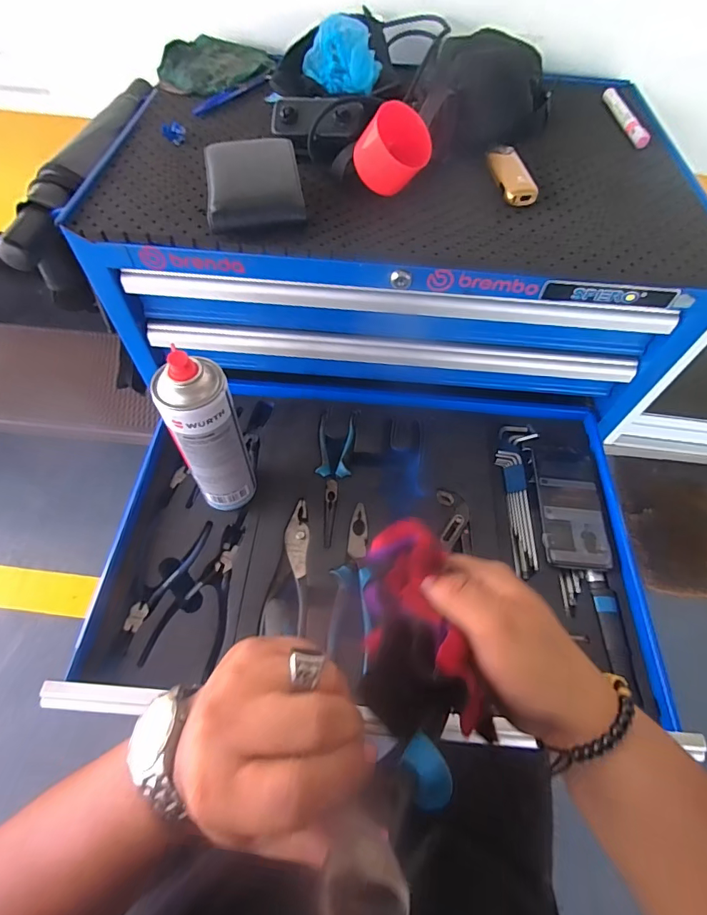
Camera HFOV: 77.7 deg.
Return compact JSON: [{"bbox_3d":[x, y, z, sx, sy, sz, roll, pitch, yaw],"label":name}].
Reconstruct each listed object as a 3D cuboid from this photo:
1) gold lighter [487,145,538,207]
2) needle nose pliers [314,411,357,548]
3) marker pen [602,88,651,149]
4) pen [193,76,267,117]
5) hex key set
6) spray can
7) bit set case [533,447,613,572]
[{"bbox_3d":[0.175,-0.315,0.487,0.037,0.017,0.094,-5,58,-5],"label":"gold lighter"},{"bbox_3d":[-0.025,0.021,0.561,0.046,0.011,0.189,4,58,1],"label":"needle nose pliers"},{"bbox_3d":[0.359,-0.455,0.586,0.019,0.016,0.143,-1,58,-3],"label":"marker pen"},{"bbox_3d":[-0.159,-0.476,0.575,0.015,0.009,0.133,33,63,17],"label":"pen"},{"bbox_3d":[0.211,0.040,0.571,0.049,0.021,0.213,10,58,4],"label":"hex key set"},{"bbox_3d":[-0.147,-0.017,0.455,0.070,0.220,0.054,-20,61,-14],"label":"spray can"},{"bbox_3d":[0.270,0.055,0.557,0.075,0.027,0.172,5,58,1],"label":"bit set case"}]

